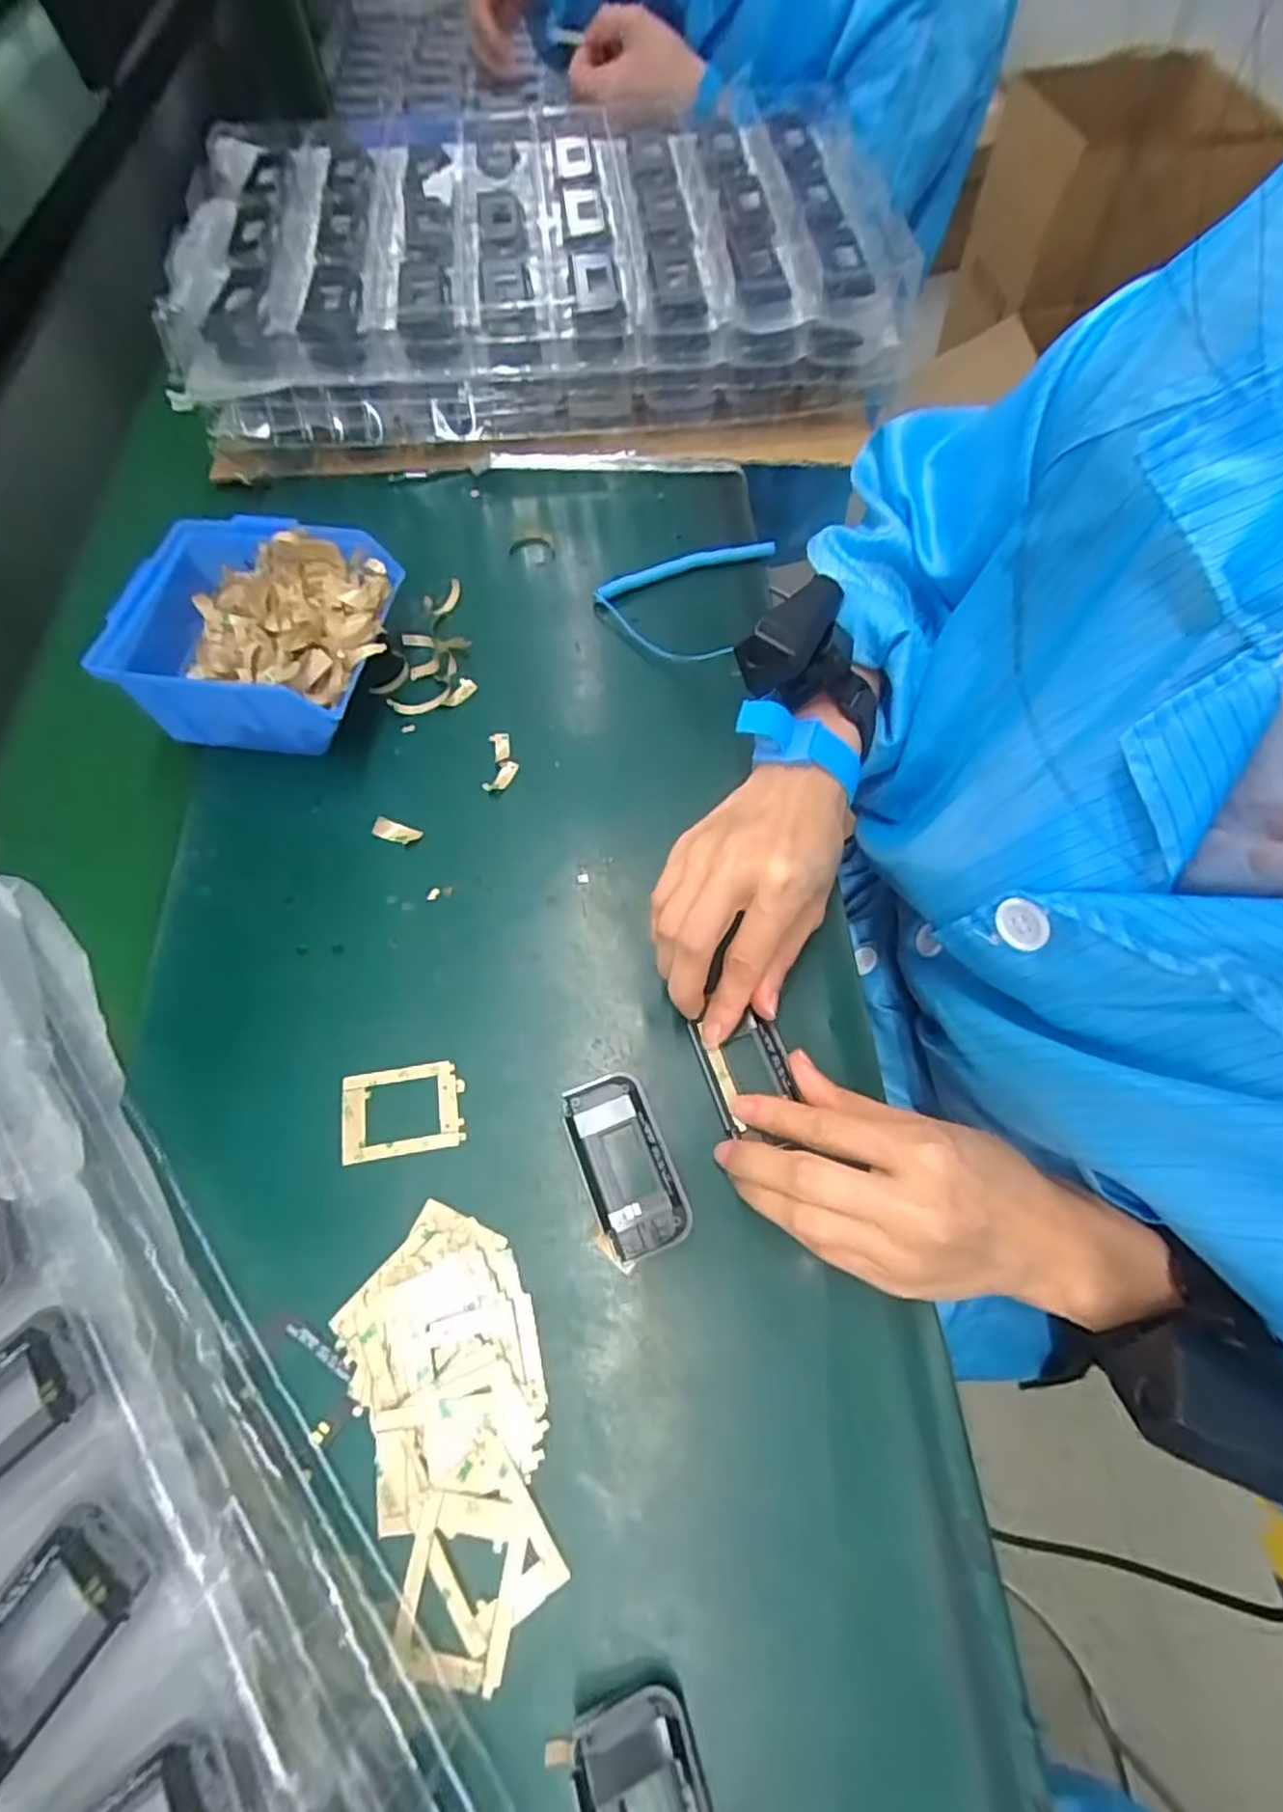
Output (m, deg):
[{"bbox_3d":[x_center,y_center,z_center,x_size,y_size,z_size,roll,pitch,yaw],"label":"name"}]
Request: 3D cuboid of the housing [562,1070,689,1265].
[{"bbox_3d":[-0.007,0.113,0.307,0.038,0.008,0.076,-22,65,-11],"label":"housing"}]

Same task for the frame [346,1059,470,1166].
[{"bbox_3d":[-0.110,0.093,0.319,0.055,0.004,0.040,-8,64,-4],"label":"frame"}]

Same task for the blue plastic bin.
[{"bbox_3d":[-0.226,-0.157,0.408,0.154,0.066,0.125,3,63,1],"label":"blue plastic bin"}]

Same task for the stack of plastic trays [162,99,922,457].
[{"bbox_3d":[-0.079,-0.514,0.556,0.507,0.082,0.326,-4,63,-2],"label":"stack of plastic trays"}]

